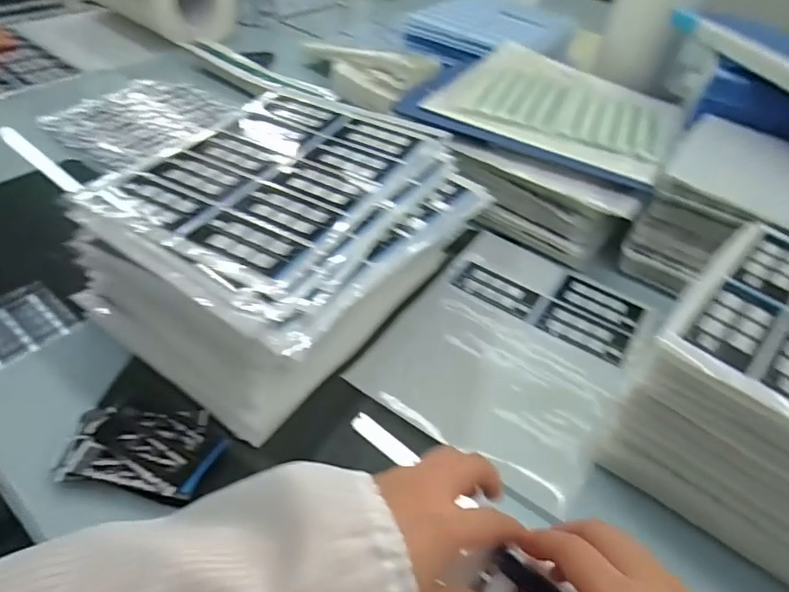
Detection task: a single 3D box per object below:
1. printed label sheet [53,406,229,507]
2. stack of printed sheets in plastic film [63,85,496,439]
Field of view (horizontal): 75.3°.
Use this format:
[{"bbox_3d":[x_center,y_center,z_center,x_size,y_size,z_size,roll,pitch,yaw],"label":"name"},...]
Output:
[{"bbox_3d":[-0.183,0.110,0.376,0.108,0.007,0.066,12,43,3],"label":"printed label sheet"},{"bbox_3d":[-0.092,-0.061,0.486,0.232,0.109,0.325,30,46,21],"label":"stack of printed sheets in plastic film"}]

